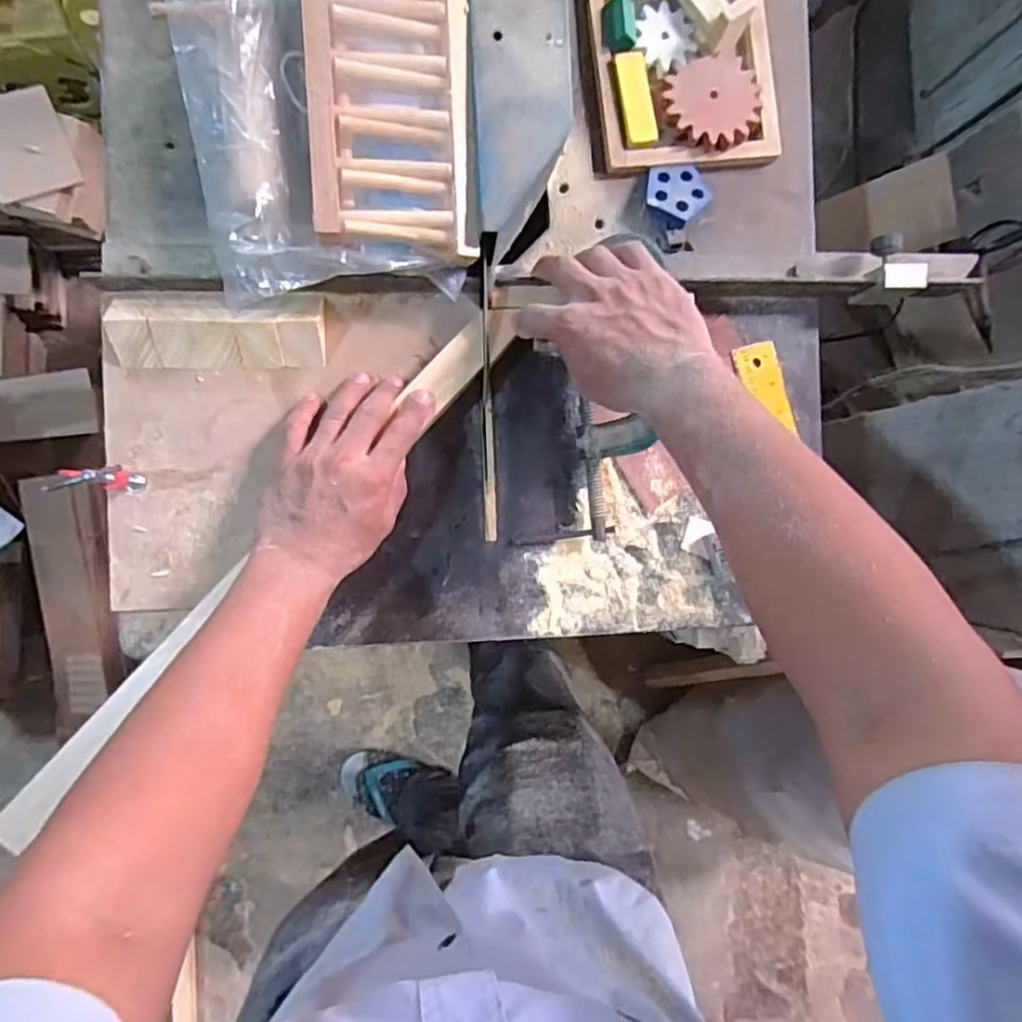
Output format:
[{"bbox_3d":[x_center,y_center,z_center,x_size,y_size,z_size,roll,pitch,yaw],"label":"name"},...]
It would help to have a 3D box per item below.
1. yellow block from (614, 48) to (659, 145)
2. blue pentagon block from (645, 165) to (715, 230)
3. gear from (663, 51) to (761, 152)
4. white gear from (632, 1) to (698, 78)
[{"bbox_3d":[0.108,-0.356,0.563,0.029,0.009,0.079,-10,93,-7],"label":"yellow block"},{"bbox_3d":[0.145,-0.278,0.573,0.054,0.014,0.058,41,74,8],"label":"blue pentagon block"},{"bbox_3d":[0.179,-0.356,0.570,0.091,0.017,0.079,-33,95,-6],"label":"gear"},{"bbox_3d":[0.134,-0.409,0.568,0.050,0.005,0.058,-19,94,-7],"label":"white gear"}]

